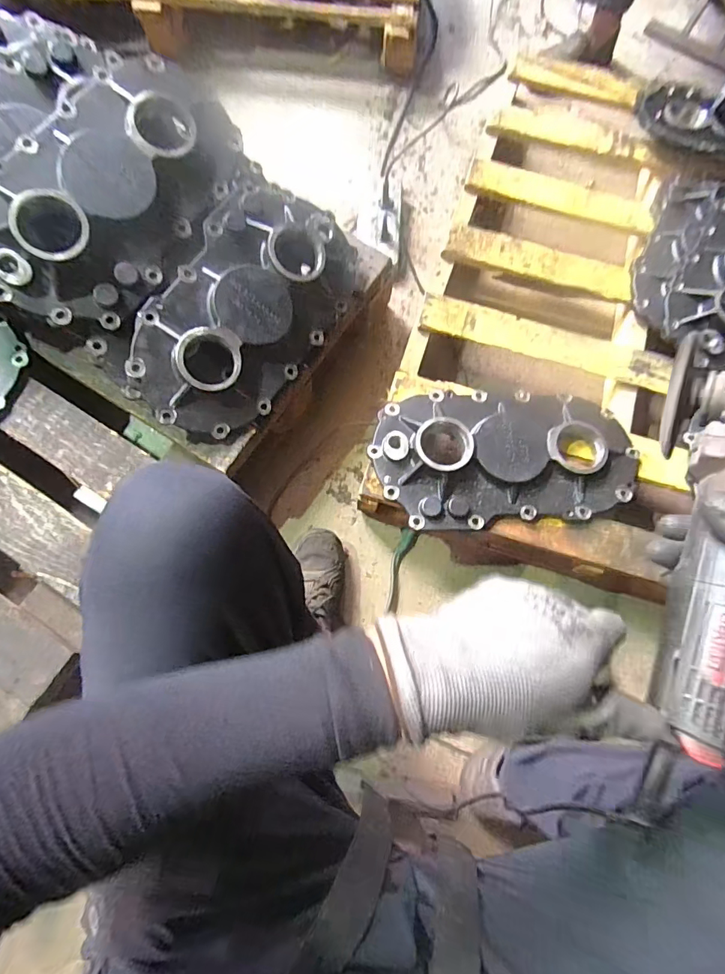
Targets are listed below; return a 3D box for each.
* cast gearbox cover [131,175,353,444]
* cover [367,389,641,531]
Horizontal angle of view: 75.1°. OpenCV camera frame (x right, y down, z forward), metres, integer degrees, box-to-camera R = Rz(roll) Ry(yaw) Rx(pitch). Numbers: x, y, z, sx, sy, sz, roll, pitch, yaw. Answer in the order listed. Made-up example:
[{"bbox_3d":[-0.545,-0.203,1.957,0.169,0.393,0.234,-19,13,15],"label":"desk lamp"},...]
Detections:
[{"bbox_3d":[-0.171,-0.266,0.704,0.225,0.059,0.411,36,80,-17],"label":"cast gearbox cover"},{"bbox_3d":[0.221,-0.051,0.730,0.392,0.040,0.216,-2,73,-3],"label":"cover"}]

